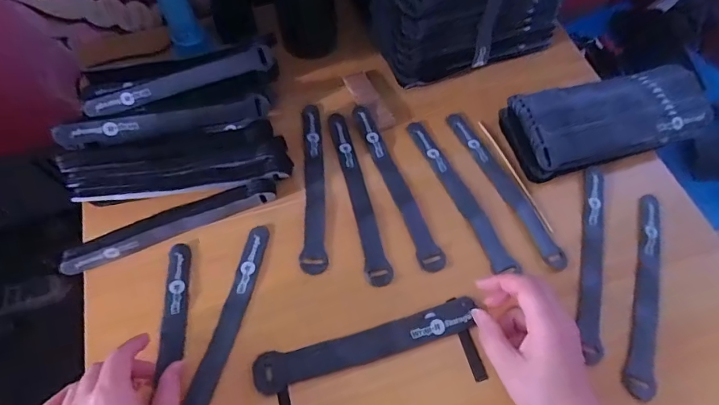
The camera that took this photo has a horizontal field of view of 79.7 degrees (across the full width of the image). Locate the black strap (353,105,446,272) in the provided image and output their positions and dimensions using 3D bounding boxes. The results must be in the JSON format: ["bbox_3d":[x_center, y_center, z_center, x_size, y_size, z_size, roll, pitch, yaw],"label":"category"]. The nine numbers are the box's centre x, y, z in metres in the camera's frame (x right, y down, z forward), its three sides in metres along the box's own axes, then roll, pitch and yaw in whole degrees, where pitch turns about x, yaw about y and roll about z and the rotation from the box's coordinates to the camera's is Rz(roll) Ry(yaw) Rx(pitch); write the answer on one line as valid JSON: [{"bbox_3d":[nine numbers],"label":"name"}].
[{"bbox_3d":[0.038,-0.023,0.457,0.023,0.004,0.208,-18,65,-9],"label":"black strap"}]

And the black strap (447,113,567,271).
[{"bbox_3d":[0.150,-0.020,0.453,0.023,0.004,0.203,-19,61,-12],"label":"black strap"}]

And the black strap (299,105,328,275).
[{"bbox_3d":[-0.049,-0.023,0.444,0.024,0.004,0.198,-6,59,0],"label":"black strap"}]

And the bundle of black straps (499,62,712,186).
[{"bbox_3d":[0.268,-0.094,0.447,0.216,0.028,0.087,-17,65,-8],"label":"bundle of black straps"}]

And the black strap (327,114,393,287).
[{"bbox_3d":[-0.002,-0.012,0.451,0.023,0.005,0.205,-12,64,-6],"label":"black strap"}]

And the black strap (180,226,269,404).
[{"bbox_3d":[-0.114,0.106,0.370,0.022,0.006,0.188,12,64,6],"label":"black strap"}]

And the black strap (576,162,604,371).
[{"bbox_3d":[0.213,0.048,0.399,0.020,0.011,0.183,13,64,6],"label":"black strap"}]

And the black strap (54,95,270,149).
[{"bbox_3d":[-0.196,-0.084,0.446,0.204,0.010,0.024,-14,103,-18],"label":"black strap"}]

